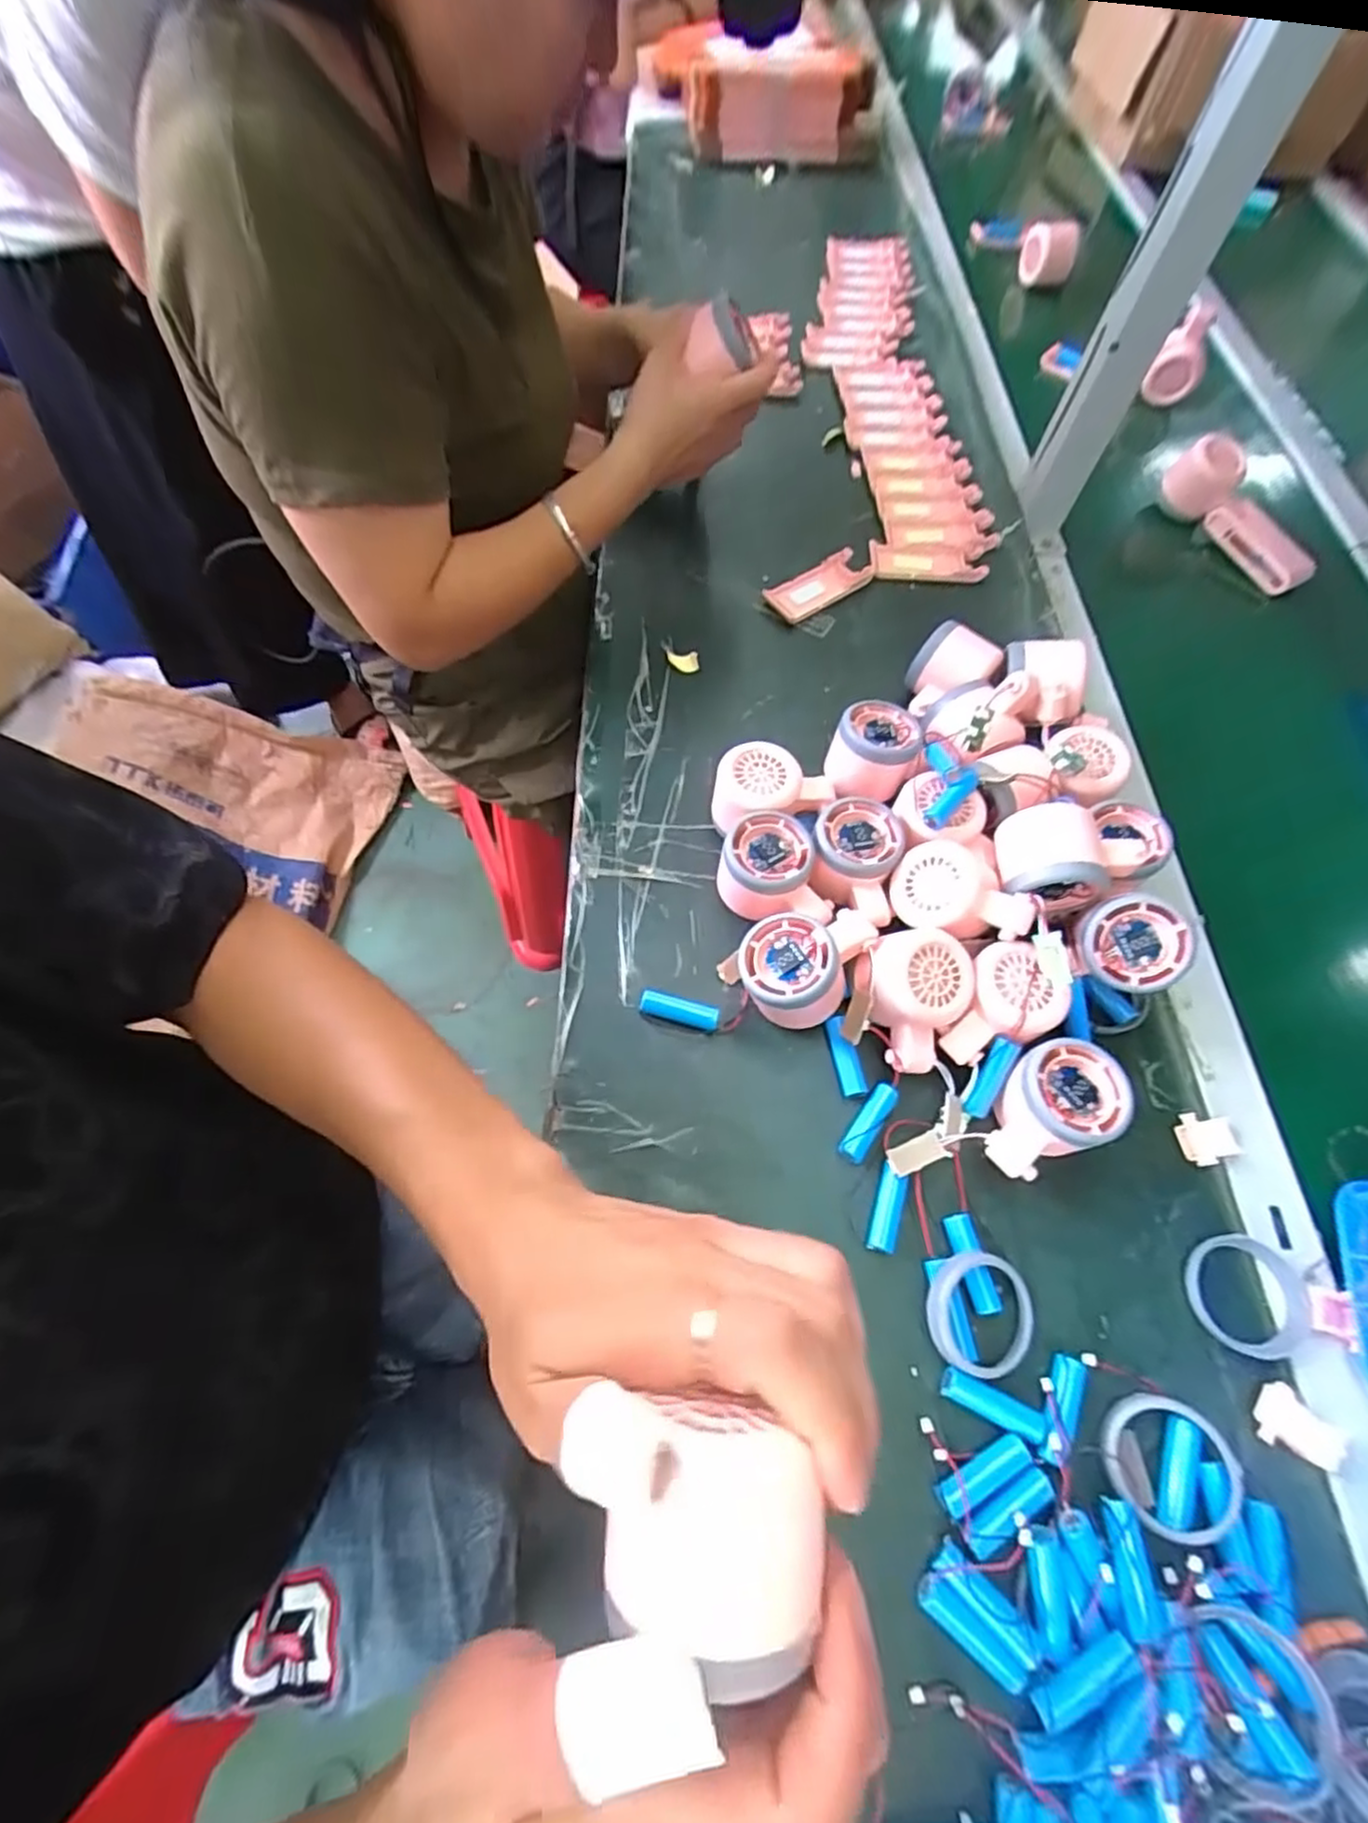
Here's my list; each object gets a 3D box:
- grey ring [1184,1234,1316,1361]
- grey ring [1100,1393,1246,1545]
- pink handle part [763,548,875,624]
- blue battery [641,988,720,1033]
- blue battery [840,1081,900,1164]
[{"bbox_3d":[0.315,0.212,0.398,0.063,0.012,0.061,2,63,-3],"label":"grey ring"},{"bbox_3d":[0.243,0.275,0.356,0.067,0.010,0.058,-10,52,-7],"label":"grey ring"},{"bbox_3d":[0.121,-0.291,0.639,0.096,0.018,0.042,-33,69,-19],"label":"pink handle part"},{"bbox_3d":[-0.003,0.063,0.454,0.051,0.014,0.016,15,63,4],"label":"blue battery"},{"bbox_3d":[0.112,0.126,0.429,0.015,0.014,0.051,35,66,14],"label":"blue battery"}]

